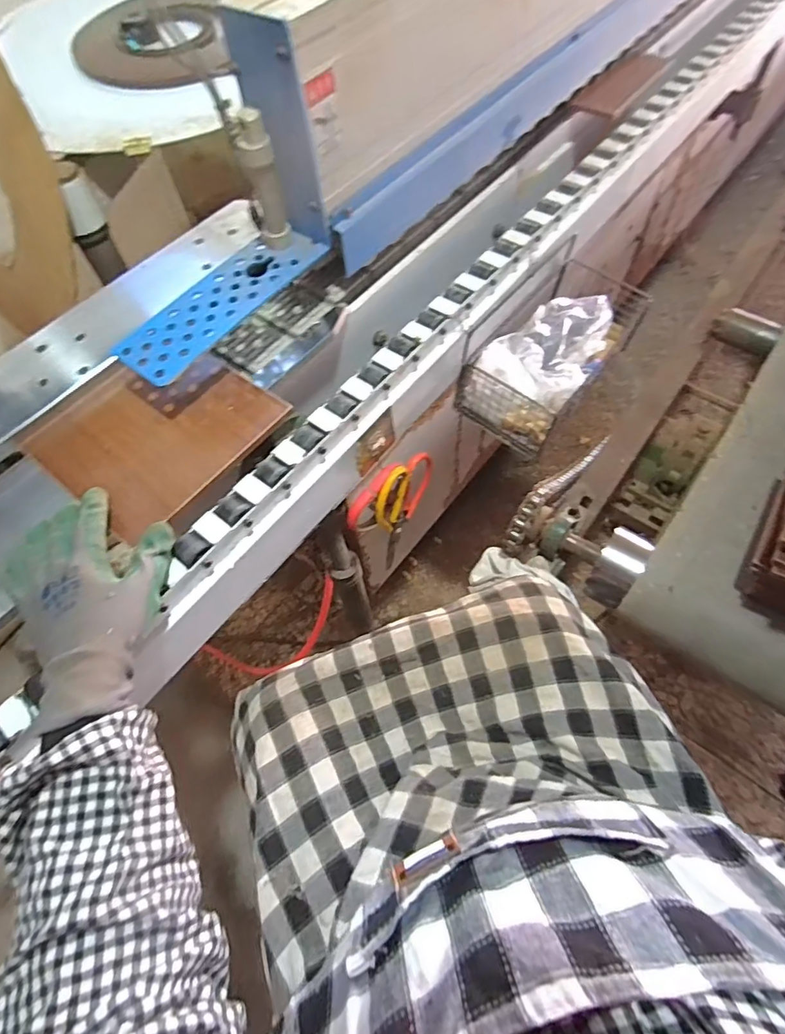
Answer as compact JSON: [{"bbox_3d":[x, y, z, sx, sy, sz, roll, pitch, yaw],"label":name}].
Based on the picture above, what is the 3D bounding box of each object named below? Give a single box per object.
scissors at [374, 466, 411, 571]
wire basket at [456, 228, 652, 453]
[{"bbox_3d":[0.001,0.000,0.652,0.018,0.168,0.061,29,67,18],"label":"scissors"},{"bbox_3d":[0.207,-0.227,0.664,0.125,0.119,0.255,33,68,19],"label":"wire basket"}]

